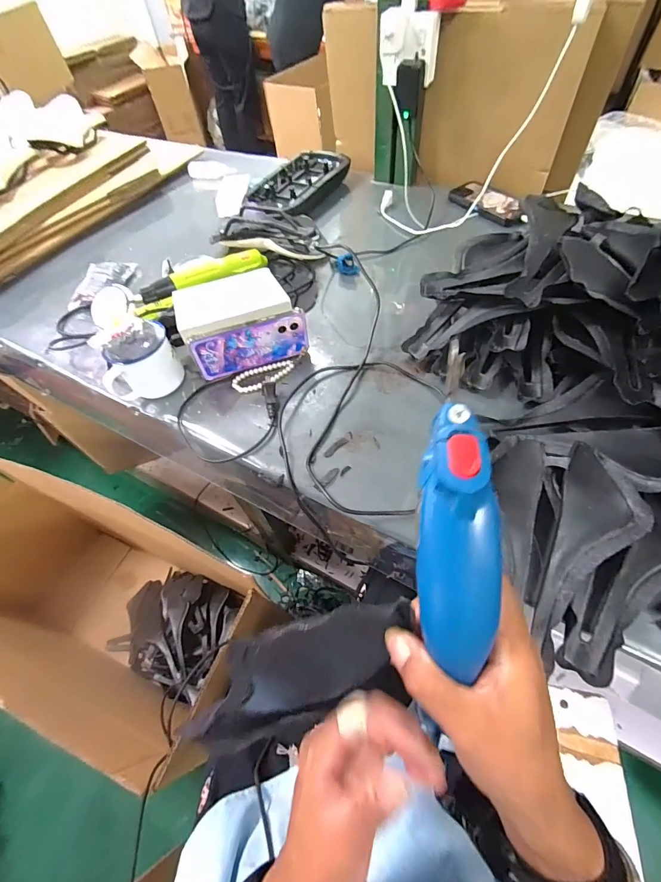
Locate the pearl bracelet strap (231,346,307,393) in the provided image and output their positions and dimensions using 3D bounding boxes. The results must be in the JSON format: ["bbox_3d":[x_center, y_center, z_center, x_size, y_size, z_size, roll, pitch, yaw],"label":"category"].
[{"bbox_3d":[-0.089,-0.103,0.559,0.120,0.011,0.045,-19,58,-7],"label":"pearl bracelet strap"}]

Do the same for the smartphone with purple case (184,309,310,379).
[{"bbox_3d":[-0.113,-0.138,0.536,0.164,0.073,0.014,-21,58,-8],"label":"smartphone with purple case"}]

